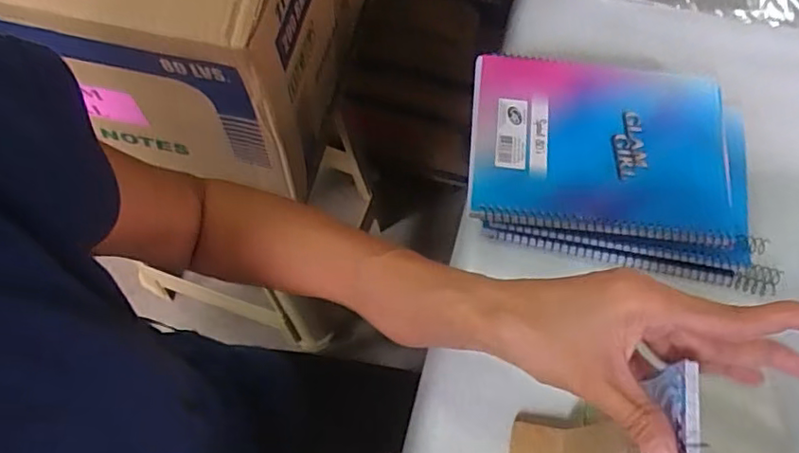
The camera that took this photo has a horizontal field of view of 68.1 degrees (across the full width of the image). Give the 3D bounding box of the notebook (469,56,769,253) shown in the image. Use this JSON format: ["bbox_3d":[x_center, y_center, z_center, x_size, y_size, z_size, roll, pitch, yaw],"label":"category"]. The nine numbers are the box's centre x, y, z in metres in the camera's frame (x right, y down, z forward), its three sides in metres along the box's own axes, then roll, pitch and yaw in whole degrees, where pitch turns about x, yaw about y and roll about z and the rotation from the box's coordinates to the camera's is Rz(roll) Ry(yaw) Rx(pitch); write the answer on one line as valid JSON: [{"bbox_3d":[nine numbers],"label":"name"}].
[{"bbox_3d":[0.164,-0.065,0.466,0.214,0.016,0.153,7,69,2],"label":"notebook"}]

